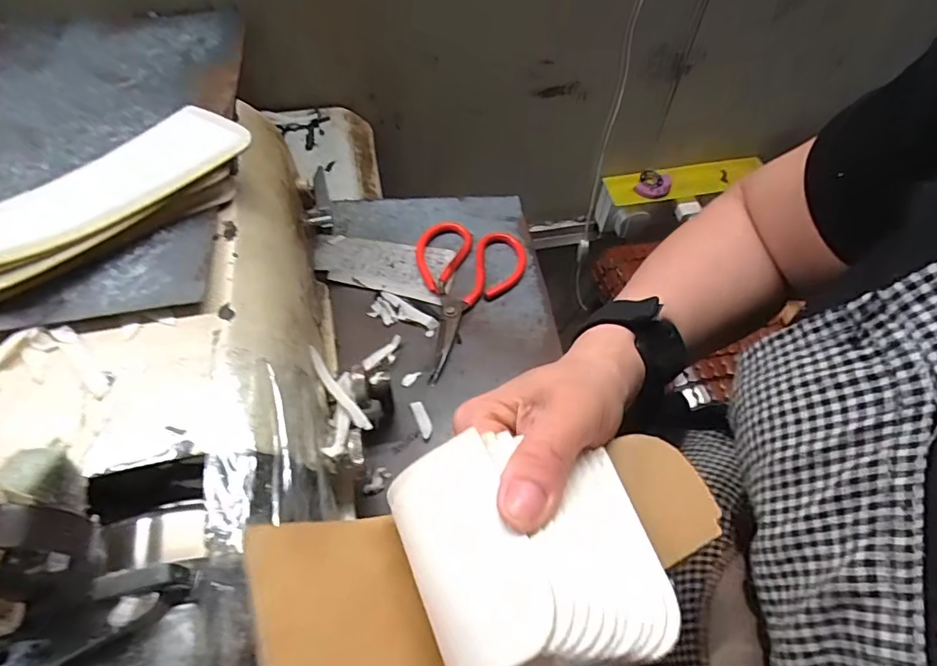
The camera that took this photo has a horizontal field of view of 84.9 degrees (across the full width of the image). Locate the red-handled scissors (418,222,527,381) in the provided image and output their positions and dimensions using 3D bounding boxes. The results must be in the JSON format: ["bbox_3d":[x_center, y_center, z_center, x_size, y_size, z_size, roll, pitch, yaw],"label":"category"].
[{"bbox_3d":[-0.019,-0.040,0.493,0.108,0.011,0.181,21,57,12],"label":"red-handled scissors"}]

